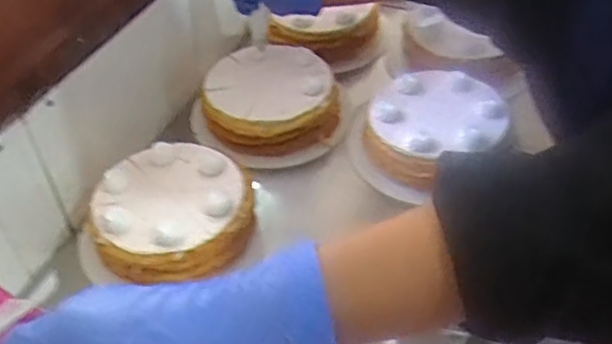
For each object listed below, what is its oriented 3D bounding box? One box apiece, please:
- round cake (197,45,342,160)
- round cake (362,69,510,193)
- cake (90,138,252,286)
[{"bbox_3d":[-0.040,-0.098,0.830,0.173,0.071,0.167,-1,46,1],"label":"round cake"},{"bbox_3d":[0.154,-0.056,0.758,0.153,0.047,0.153,-1,46,1],"label":"round cake"},{"bbox_3d":[-0.142,0.038,0.682,0.169,0.042,0.160,-1,46,1],"label":"cake"}]

